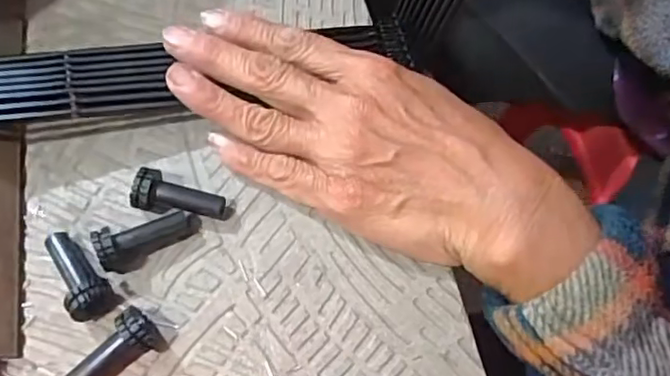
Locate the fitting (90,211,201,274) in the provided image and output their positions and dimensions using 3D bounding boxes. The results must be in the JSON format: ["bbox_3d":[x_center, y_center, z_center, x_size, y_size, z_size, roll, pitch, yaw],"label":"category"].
[{"bbox_3d":[-0.076,0.020,0.247,0.040,0.015,0.016,-21,71,-8],"label":"fitting"}]

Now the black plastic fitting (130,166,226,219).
[{"bbox_3d":[-0.065,0.005,0.253,0.037,0.016,0.017,14,70,5],"label":"black plastic fitting"}]

